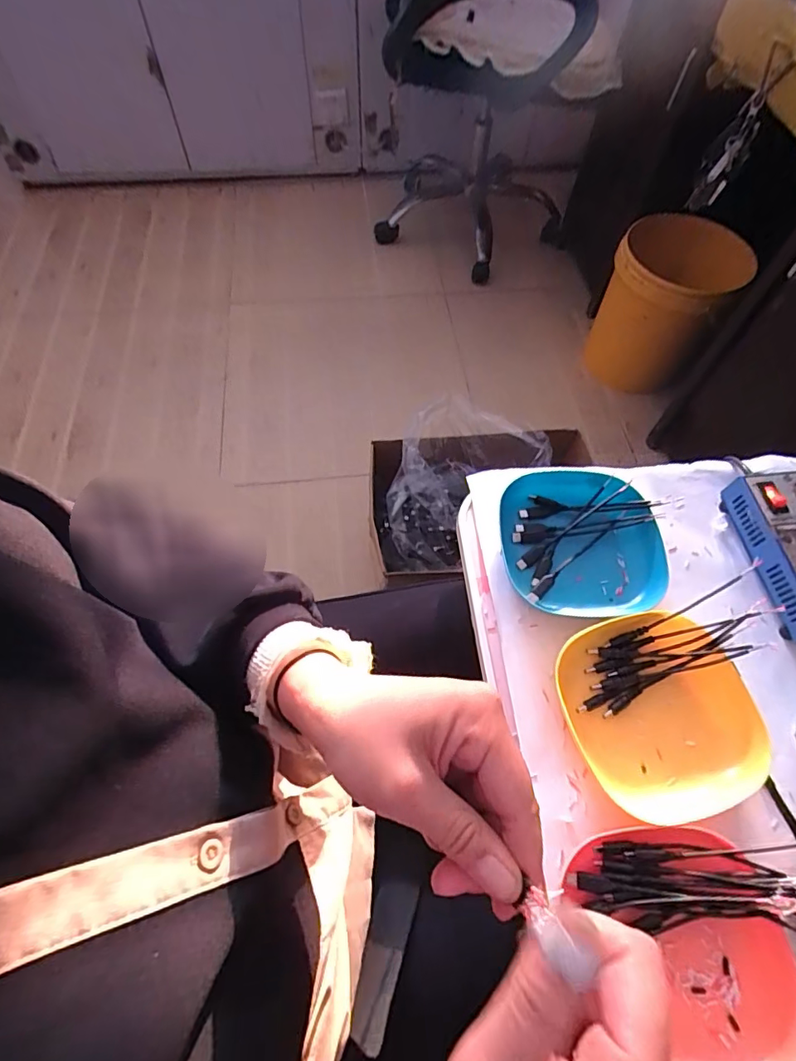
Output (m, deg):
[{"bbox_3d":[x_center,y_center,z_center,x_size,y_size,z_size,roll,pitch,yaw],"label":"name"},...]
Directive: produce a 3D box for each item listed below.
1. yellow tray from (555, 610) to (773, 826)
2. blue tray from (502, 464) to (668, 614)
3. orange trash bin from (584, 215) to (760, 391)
[{"bbox_3d":[0.201,0.136,0.383,0.130,0.028,0.139,-16,63,-9],"label":"yellow tray"},{"bbox_3d":[0.165,0.010,0.452,0.134,0.034,0.130,-2,62,-2],"label":"blue tray"},{"bbox_3d":[0.641,-0.560,1.233,0.268,0.337,0.324,31,66,15],"label":"orange trash bin"}]

